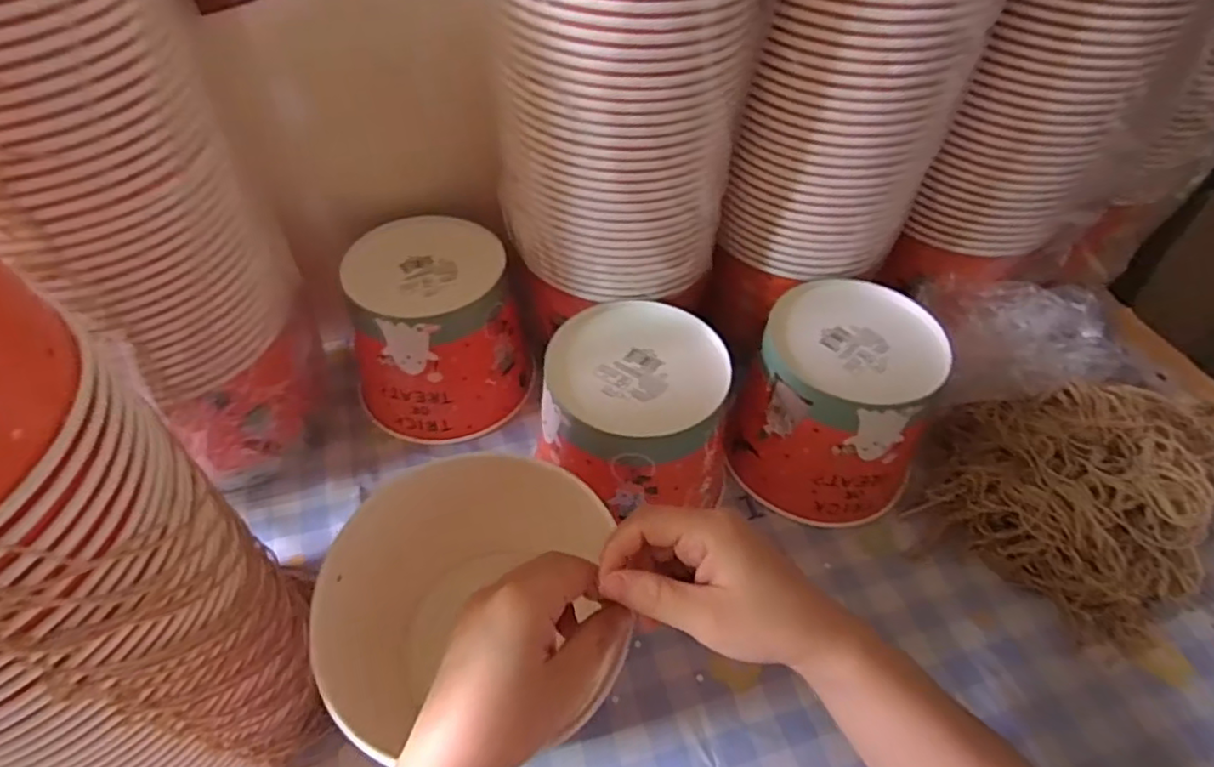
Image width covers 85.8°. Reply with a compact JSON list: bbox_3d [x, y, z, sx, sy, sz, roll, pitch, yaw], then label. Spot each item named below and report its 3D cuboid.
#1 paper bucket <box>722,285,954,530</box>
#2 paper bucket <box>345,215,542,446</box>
[{"bbox_3d":[0.175,0.015,0.514,0.122,0.126,0.133,1,50,-2],"label":"paper bucket"},{"bbox_3d":[-0.146,-0.048,0.567,0.139,0.125,0.150,-12,52,-12],"label":"paper bucket"}]

